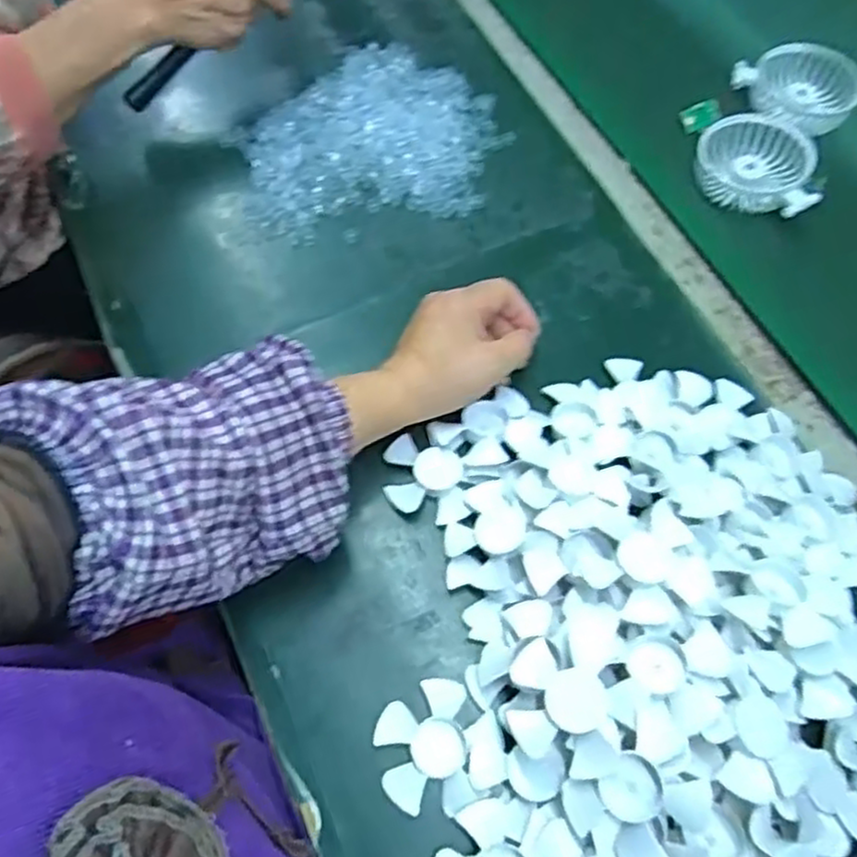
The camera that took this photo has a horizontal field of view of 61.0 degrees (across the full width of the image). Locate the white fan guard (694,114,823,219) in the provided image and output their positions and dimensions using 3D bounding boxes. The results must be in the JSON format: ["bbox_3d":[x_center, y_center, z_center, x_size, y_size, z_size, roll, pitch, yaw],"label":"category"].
[{"bbox_3d":[0.270,-0.217,0.605,0.090,0.027,0.096,13,64,5],"label":"white fan guard"}]

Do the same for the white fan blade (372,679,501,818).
[{"bbox_3d":[0.002,0.178,0.410,0.063,0.010,0.069,25,65,10],"label":"white fan blade"}]

